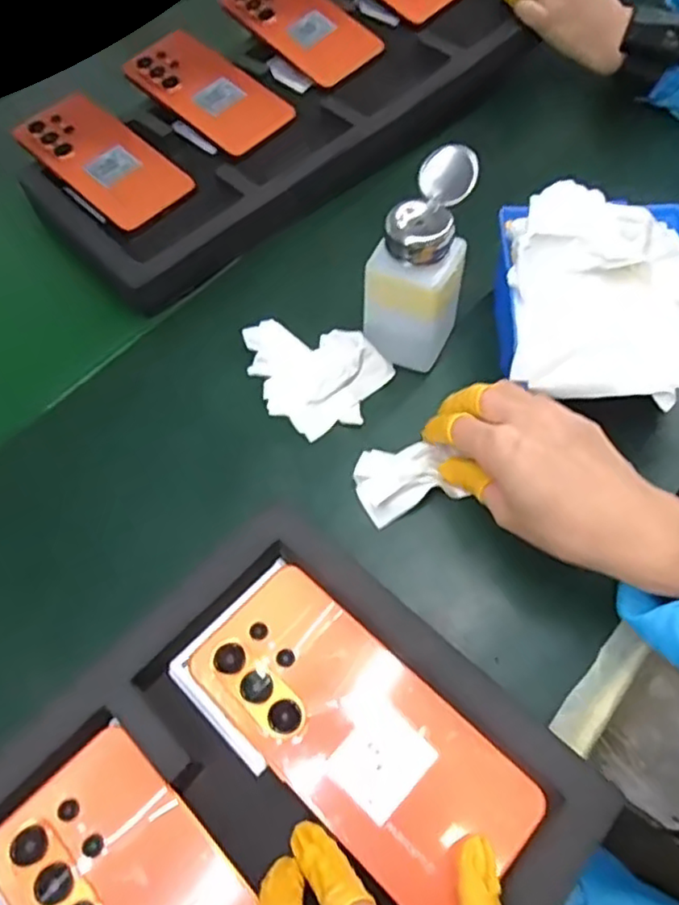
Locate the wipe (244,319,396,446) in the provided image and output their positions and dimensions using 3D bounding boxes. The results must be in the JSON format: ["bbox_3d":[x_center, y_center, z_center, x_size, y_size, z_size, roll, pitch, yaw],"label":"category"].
[{"bbox_3d":[-0.026,-0.058,0.435,0.104,0.022,0.073,32,64,23],"label":"wipe"}]

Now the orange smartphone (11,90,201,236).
[{"bbox_3d":[-0.206,-0.255,0.553,0.079,0.008,0.166,-42,73,-16],"label":"orange smartphone"}]

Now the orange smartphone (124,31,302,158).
[{"bbox_3d":[-0.119,-0.330,0.586,0.155,0.006,0.077,43,79,12],"label":"orange smartphone"}]

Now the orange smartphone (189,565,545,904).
[{"bbox_3d":[0.007,0.131,0.309,0.168,0.006,0.078,38,67,23],"label":"orange smartphone"}]

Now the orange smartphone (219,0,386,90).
[{"bbox_3d":[-0.037,-0.411,0.611,0.077,0.006,0.169,-43,74,-5],"label":"orange smartphone"}]

